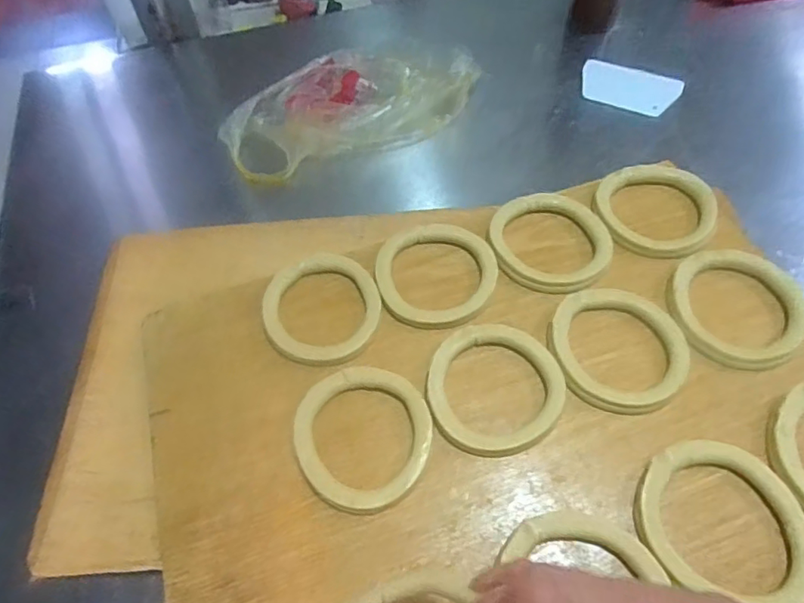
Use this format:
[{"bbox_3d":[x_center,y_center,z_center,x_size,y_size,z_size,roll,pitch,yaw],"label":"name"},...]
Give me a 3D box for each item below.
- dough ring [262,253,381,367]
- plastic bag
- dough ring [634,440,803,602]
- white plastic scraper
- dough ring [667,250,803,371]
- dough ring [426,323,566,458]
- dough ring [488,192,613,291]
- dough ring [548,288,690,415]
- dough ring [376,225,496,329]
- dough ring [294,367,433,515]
[{"bbox_3d":[-0.091,0.007,0.605,0.127,0.022,0.134,-1,57,2],"label":"dough ring"},{"bbox_3d":[-0.079,-0.291,0.803,0.375,0.068,0.203,-30,61,-16],"label":"plastic bag"},{"bbox_3d":[0.283,0.191,0.475,0.140,0.019,0.130,-1,57,2],"label":"dough ring"},{"bbox_3d":[0.355,-0.333,0.837,0.149,0.006,0.098,19,62,15],"label":"white plastic scraper"},{"bbox_3d":[0.367,0.004,0.589,0.129,0.025,0.144,-13,58,-6],"label":"dough ring"},{"bbox_3d":[0.097,0.088,0.556,0.137,0.014,0.142,-1,57,2],"label":"dough ring"},{"bbox_3d":[0.179,-0.076,0.654,0.138,0.017,0.147,-1,57,2],"label":"dough ring"},{"bbox_3d":[0.233,0.046,0.577,0.140,0.014,0.143,-1,57,2],"label":"dough ring"},{"bbox_3d":[0.040,-0.032,0.636,0.138,0.019,0.138,-1,57,2],"label":"dough ring"},{"bbox_3d":[-0.040,0.132,0.534,0.134,0.015,0.139,-1,57,2],"label":"dough ring"}]

